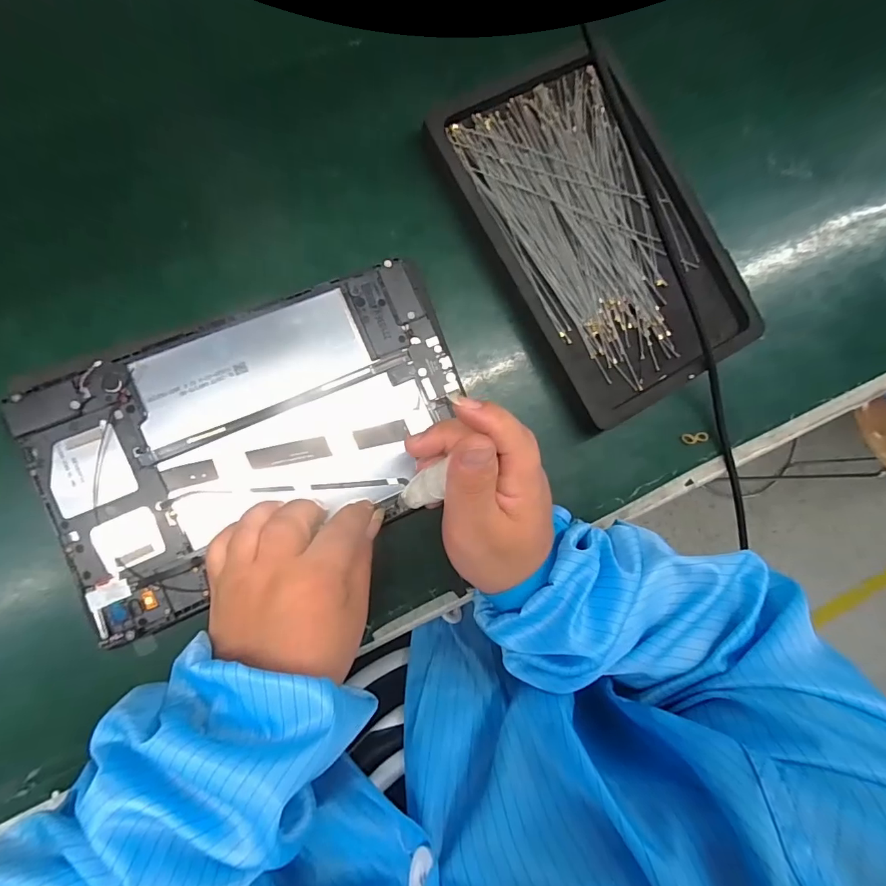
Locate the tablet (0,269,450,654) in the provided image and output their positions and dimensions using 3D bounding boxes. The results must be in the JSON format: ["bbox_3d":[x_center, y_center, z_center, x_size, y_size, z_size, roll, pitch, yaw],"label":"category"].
[{"bbox_3d":[-0.104,-0.006,0.268,0.240,0.008,0.146,-24,91,-10],"label":"tablet"}]

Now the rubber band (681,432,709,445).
[{"bbox_3d":[0.189,-0.004,0.334,0.019,0.004,0.008,-6,88,-10],"label":"rubber band"}]

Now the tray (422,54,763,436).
[{"bbox_3d":[0.111,-0.152,0.323,0.152,0.021,0.246,-32,93,-9],"label":"tray"}]

